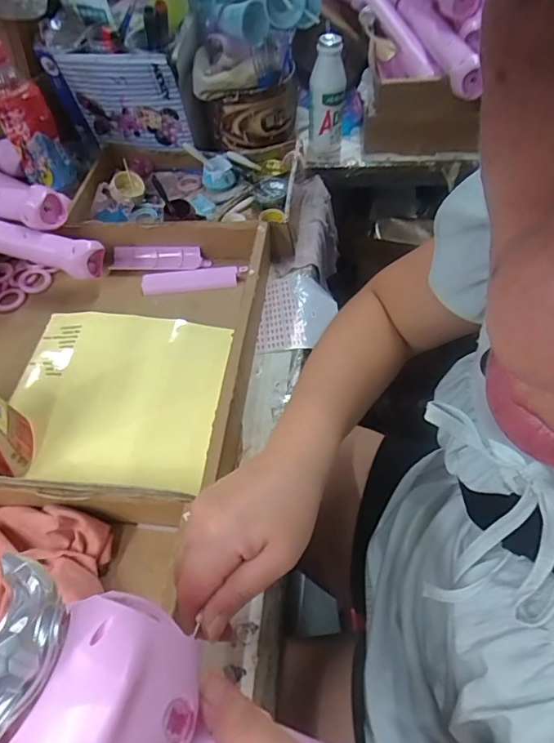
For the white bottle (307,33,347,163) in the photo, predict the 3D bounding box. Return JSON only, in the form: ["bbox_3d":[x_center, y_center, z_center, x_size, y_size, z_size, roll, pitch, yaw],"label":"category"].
[{"bbox_3d":[0.071,-0.384,0.696,0.053,0.151,0.047,0,54,4],"label":"white bottle"}]

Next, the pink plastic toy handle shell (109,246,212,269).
[{"bbox_3d":[-0.147,-0.142,0.602,0.123,0.015,0.029,1,54,5],"label":"pink plastic toy handle shell"}]

